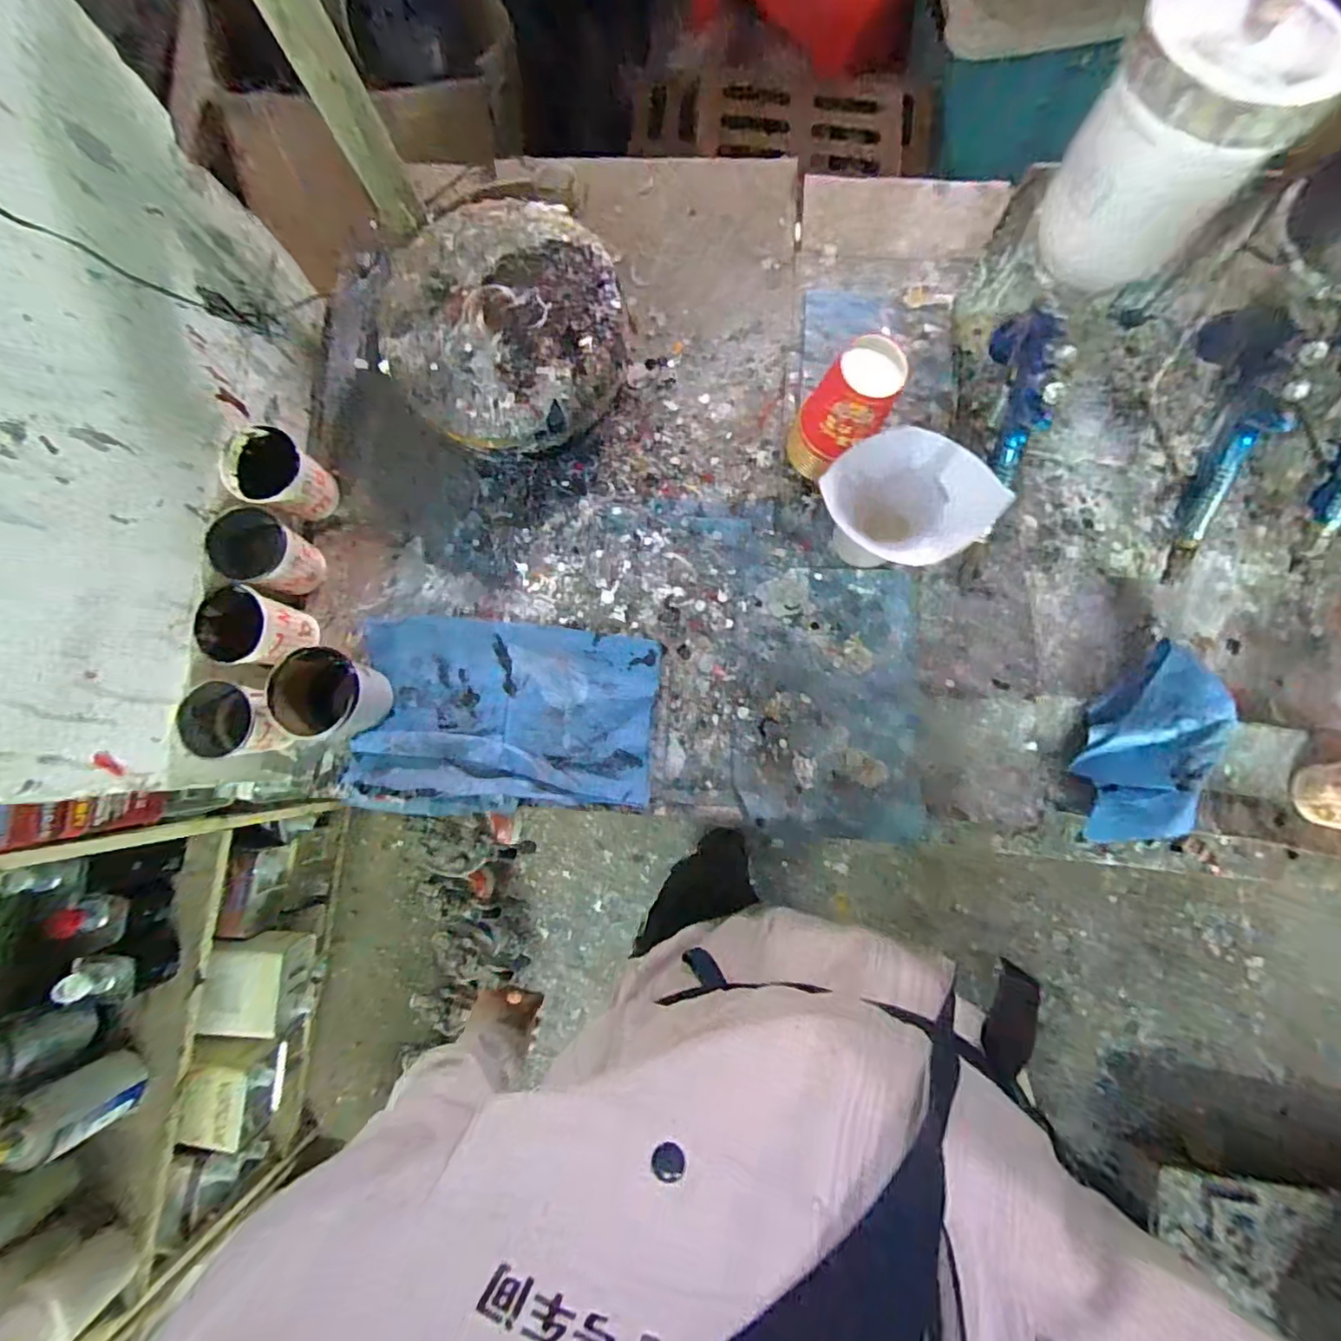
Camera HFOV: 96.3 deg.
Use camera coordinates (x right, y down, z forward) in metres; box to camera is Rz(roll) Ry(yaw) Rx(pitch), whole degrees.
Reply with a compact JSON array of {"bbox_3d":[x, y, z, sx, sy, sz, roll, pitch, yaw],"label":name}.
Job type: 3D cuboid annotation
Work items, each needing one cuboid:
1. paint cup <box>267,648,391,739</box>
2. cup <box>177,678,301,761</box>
[{"bbox_3d":[-0.305,0.022,0.535,0.079,0.068,0.076,-1,82,4],"label":"paint cup"},{"bbox_3d":[-0.373,0.045,0.522,0.057,0.071,0.061,-1,82,4],"label":"cup"}]

